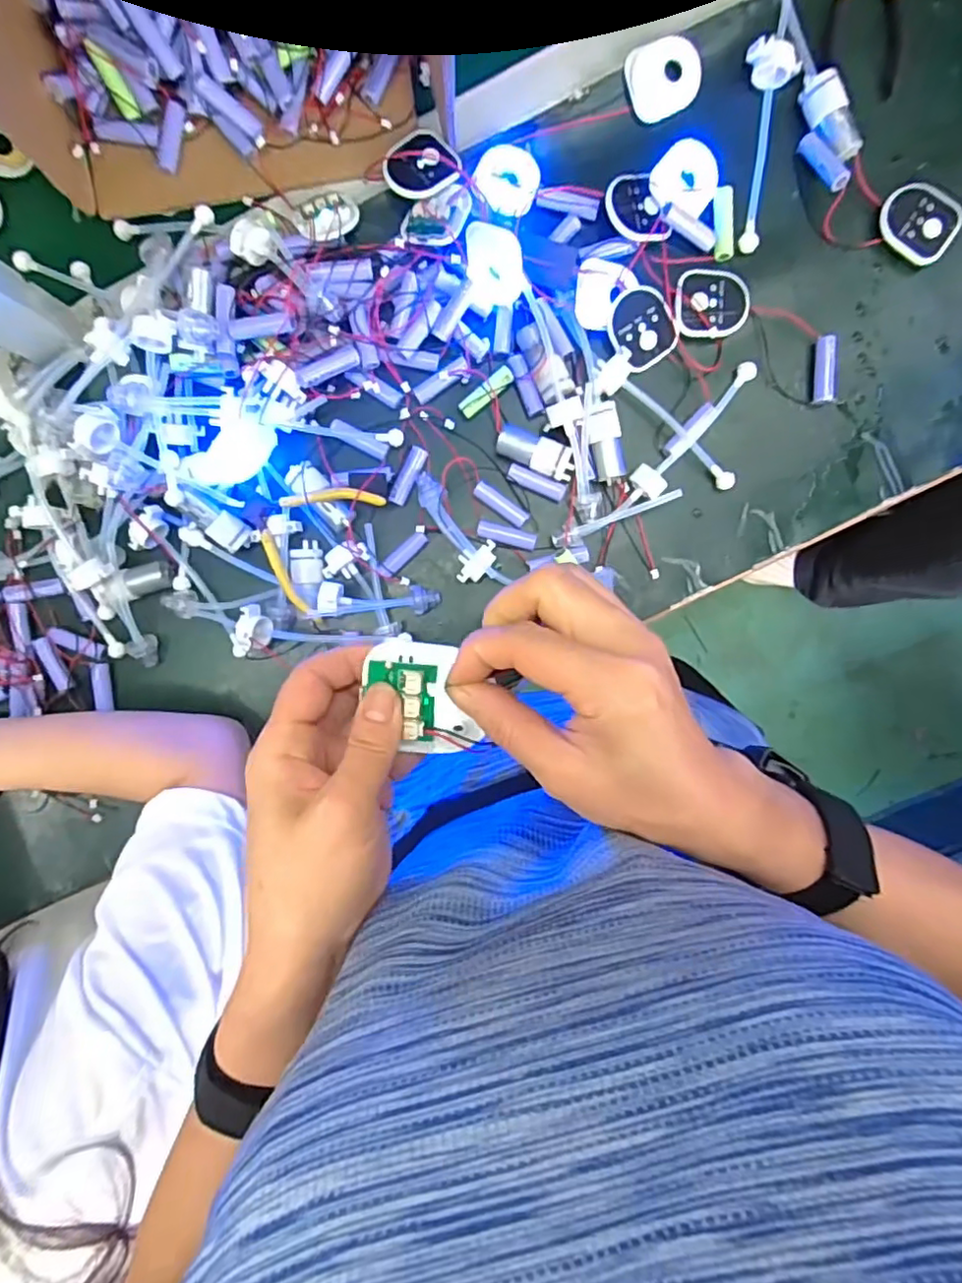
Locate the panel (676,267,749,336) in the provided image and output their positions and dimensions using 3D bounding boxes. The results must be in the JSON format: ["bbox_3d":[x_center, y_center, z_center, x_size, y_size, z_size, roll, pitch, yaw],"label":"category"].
[{"bbox_3d":[0.186,-0.271,0.498,0.061,0.017,0.054,-14,94,3],"label":"panel"}]

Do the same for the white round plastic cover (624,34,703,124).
[{"bbox_3d":[0.145,-0.444,0.485,0.057,0.012,0.049,-27,95,3],"label":"white round plastic cover"}]

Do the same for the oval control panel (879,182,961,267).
[{"bbox_3d":[0.349,-0.334,0.490,0.060,0.018,0.059,38,95,-1],"label":"oval control panel"}]

